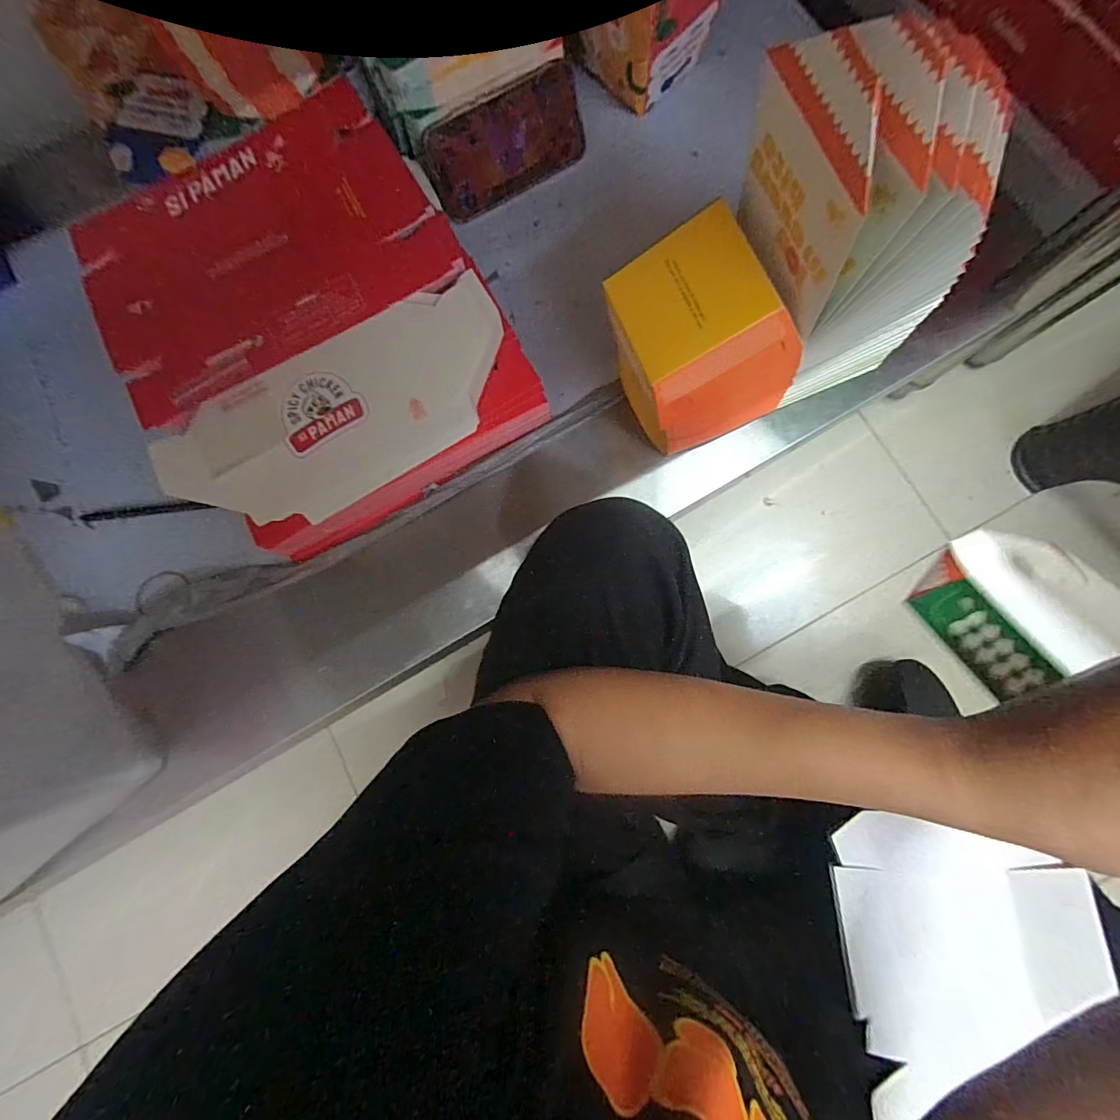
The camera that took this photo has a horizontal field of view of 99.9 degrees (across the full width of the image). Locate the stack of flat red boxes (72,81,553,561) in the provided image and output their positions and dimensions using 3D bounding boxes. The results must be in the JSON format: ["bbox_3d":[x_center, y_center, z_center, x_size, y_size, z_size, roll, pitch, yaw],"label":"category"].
[{"bbox_3d":[-0.223,-0.210,0.438,0.302,0.086,0.340,-29,81,-3],"label":"stack of flat red boxes"}]

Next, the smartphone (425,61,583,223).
[{"bbox_3d":[-0.050,-0.409,0.464,0.164,0.076,0.008,-33,51,-6],"label":"smartphone"}]

